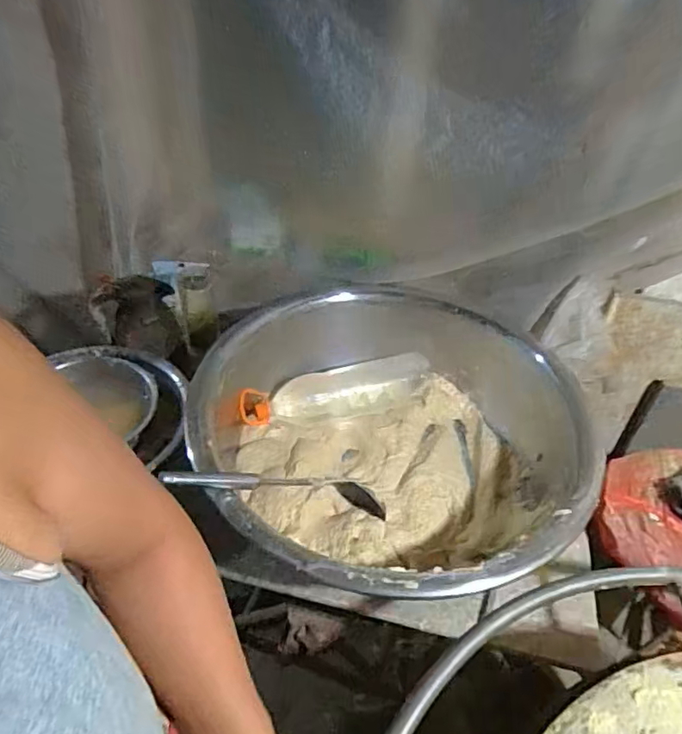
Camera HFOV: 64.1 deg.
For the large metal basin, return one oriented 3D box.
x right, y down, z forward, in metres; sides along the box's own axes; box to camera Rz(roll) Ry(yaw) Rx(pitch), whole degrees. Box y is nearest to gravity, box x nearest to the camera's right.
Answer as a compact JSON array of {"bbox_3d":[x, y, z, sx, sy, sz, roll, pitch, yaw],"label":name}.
[{"bbox_3d":[0.086,0.102,0.885,0.574,0.189,0.612,4,42,-3],"label":"large metal basin"}]

